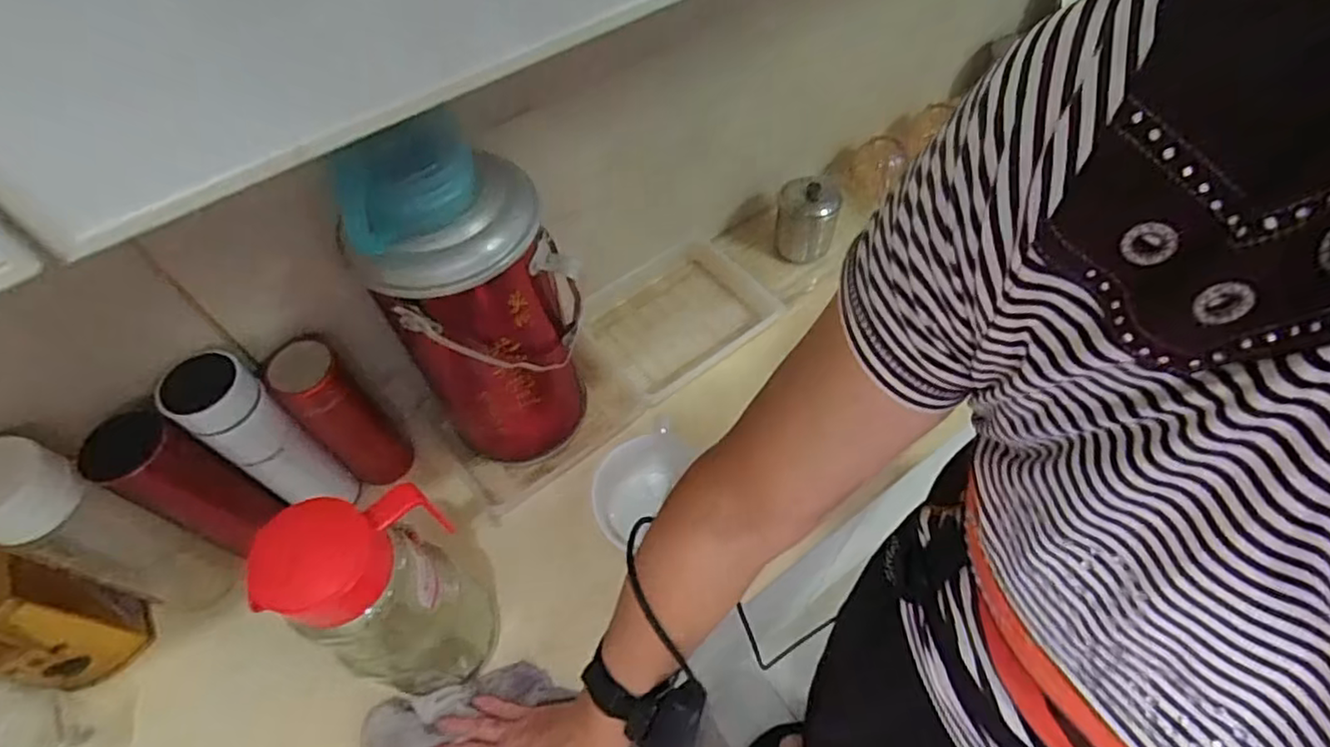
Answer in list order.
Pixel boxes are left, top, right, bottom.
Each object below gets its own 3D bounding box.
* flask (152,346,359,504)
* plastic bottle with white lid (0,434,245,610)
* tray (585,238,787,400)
[{"bbox_3d":[-0.362,0.069,0.597,0.062,0.214,0.058,22,61,13],"label":"flask"},{"bbox_3d":[-0.461,0.144,0.547,0.064,0.253,0.075,17,60,11],"label":"plastic bottle with white lid"},{"bbox_3d":[0.017,-0.070,0.813,0.228,0.050,0.172,-32,63,-18],"label":"tray"}]

